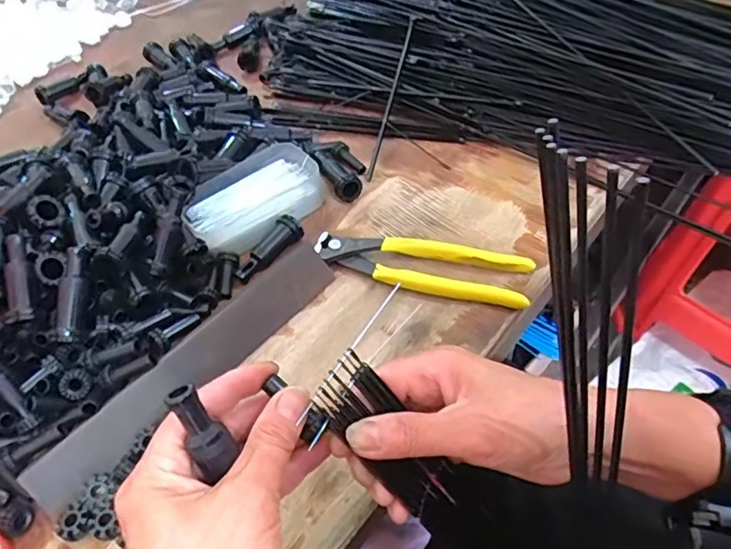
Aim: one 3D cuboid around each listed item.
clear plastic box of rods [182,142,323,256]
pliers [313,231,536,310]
[{"bbox_3d":[-0.096,-0.067,0.482,0.118,0.029,0.076,-33,55,-20],"label":"clear plastic box of rods"},{"bbox_3d":[0.041,-0.008,0.430,0.167,0.018,0.042,12,53,15],"label":"pliers"}]

